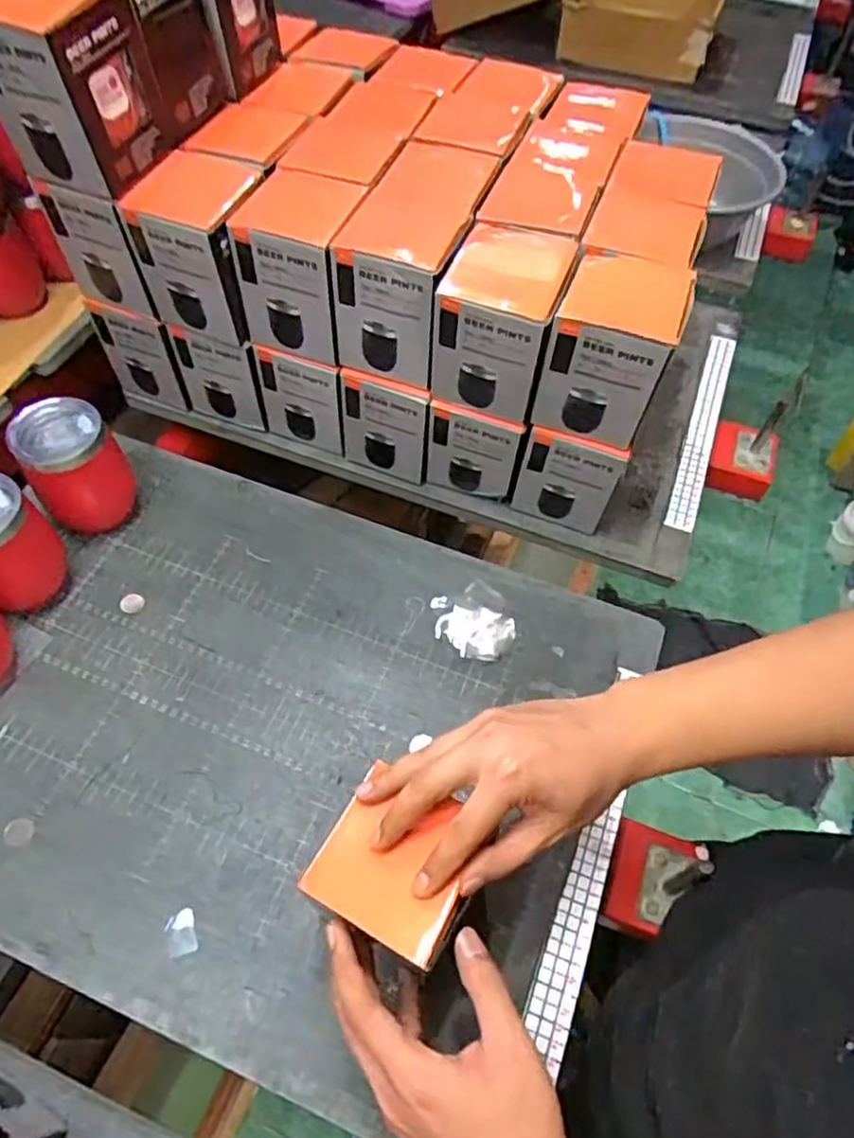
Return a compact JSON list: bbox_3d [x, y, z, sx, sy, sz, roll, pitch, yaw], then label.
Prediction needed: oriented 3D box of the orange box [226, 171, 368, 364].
[{"bbox_3d":[-0.106,-0.275,0.621,0.097,0.129,0.095,15,57,8],"label":"orange box"}]

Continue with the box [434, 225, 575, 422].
[{"bbox_3d":[0.061,-0.206,0.589,0.092,0.121,0.094,18,58,9],"label":"box"}]

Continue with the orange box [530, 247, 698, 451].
[{"bbox_3d":[0.149,-0.180,0.576,0.096,0.121,0.090,14,57,7],"label":"orange box"}]

